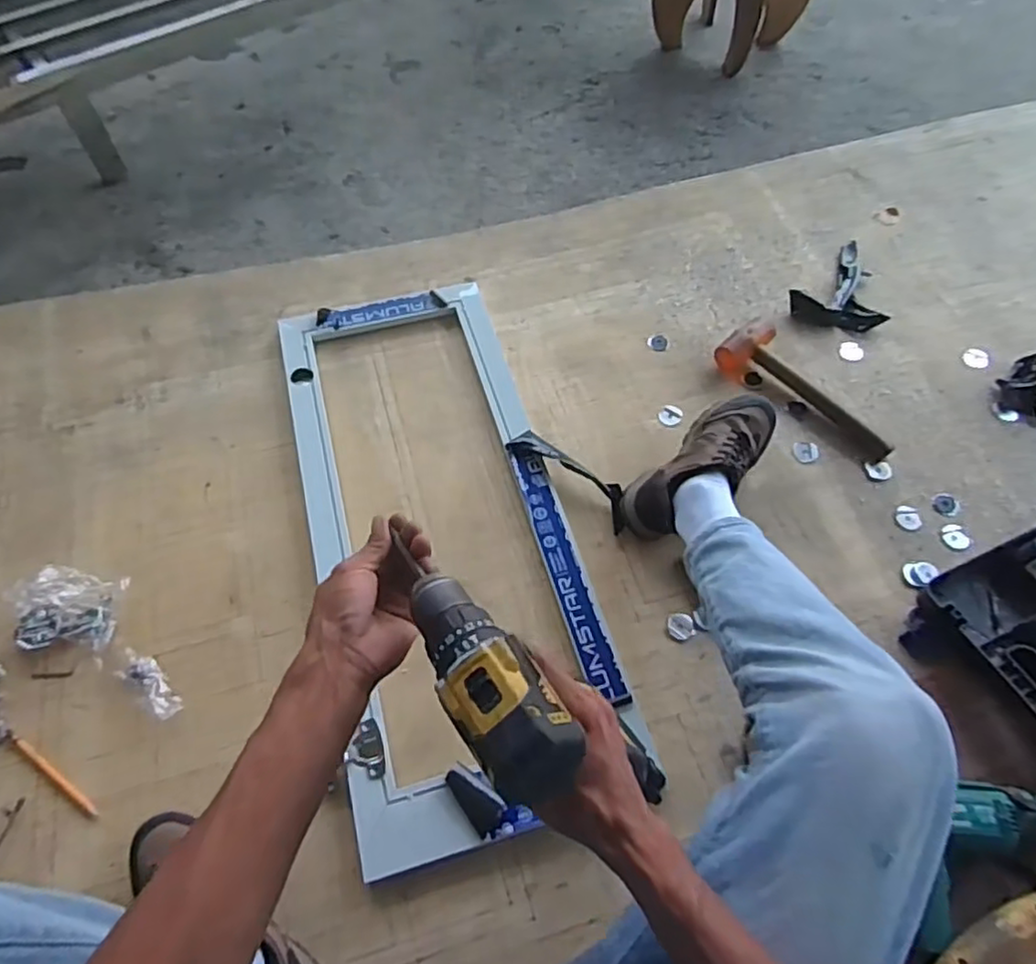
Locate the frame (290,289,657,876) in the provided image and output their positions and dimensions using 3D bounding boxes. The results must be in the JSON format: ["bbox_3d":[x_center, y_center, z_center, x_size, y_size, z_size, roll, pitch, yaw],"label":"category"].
[{"bbox_3d":[-0.111,0.040,0.902,0.330,0.034,0.805,-15,60,-9],"label":"frame"}]

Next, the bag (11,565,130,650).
[{"bbox_3d":[-0.560,0.158,0.824,0.133,0.044,0.097,1,59,0],"label":"bag"}]

